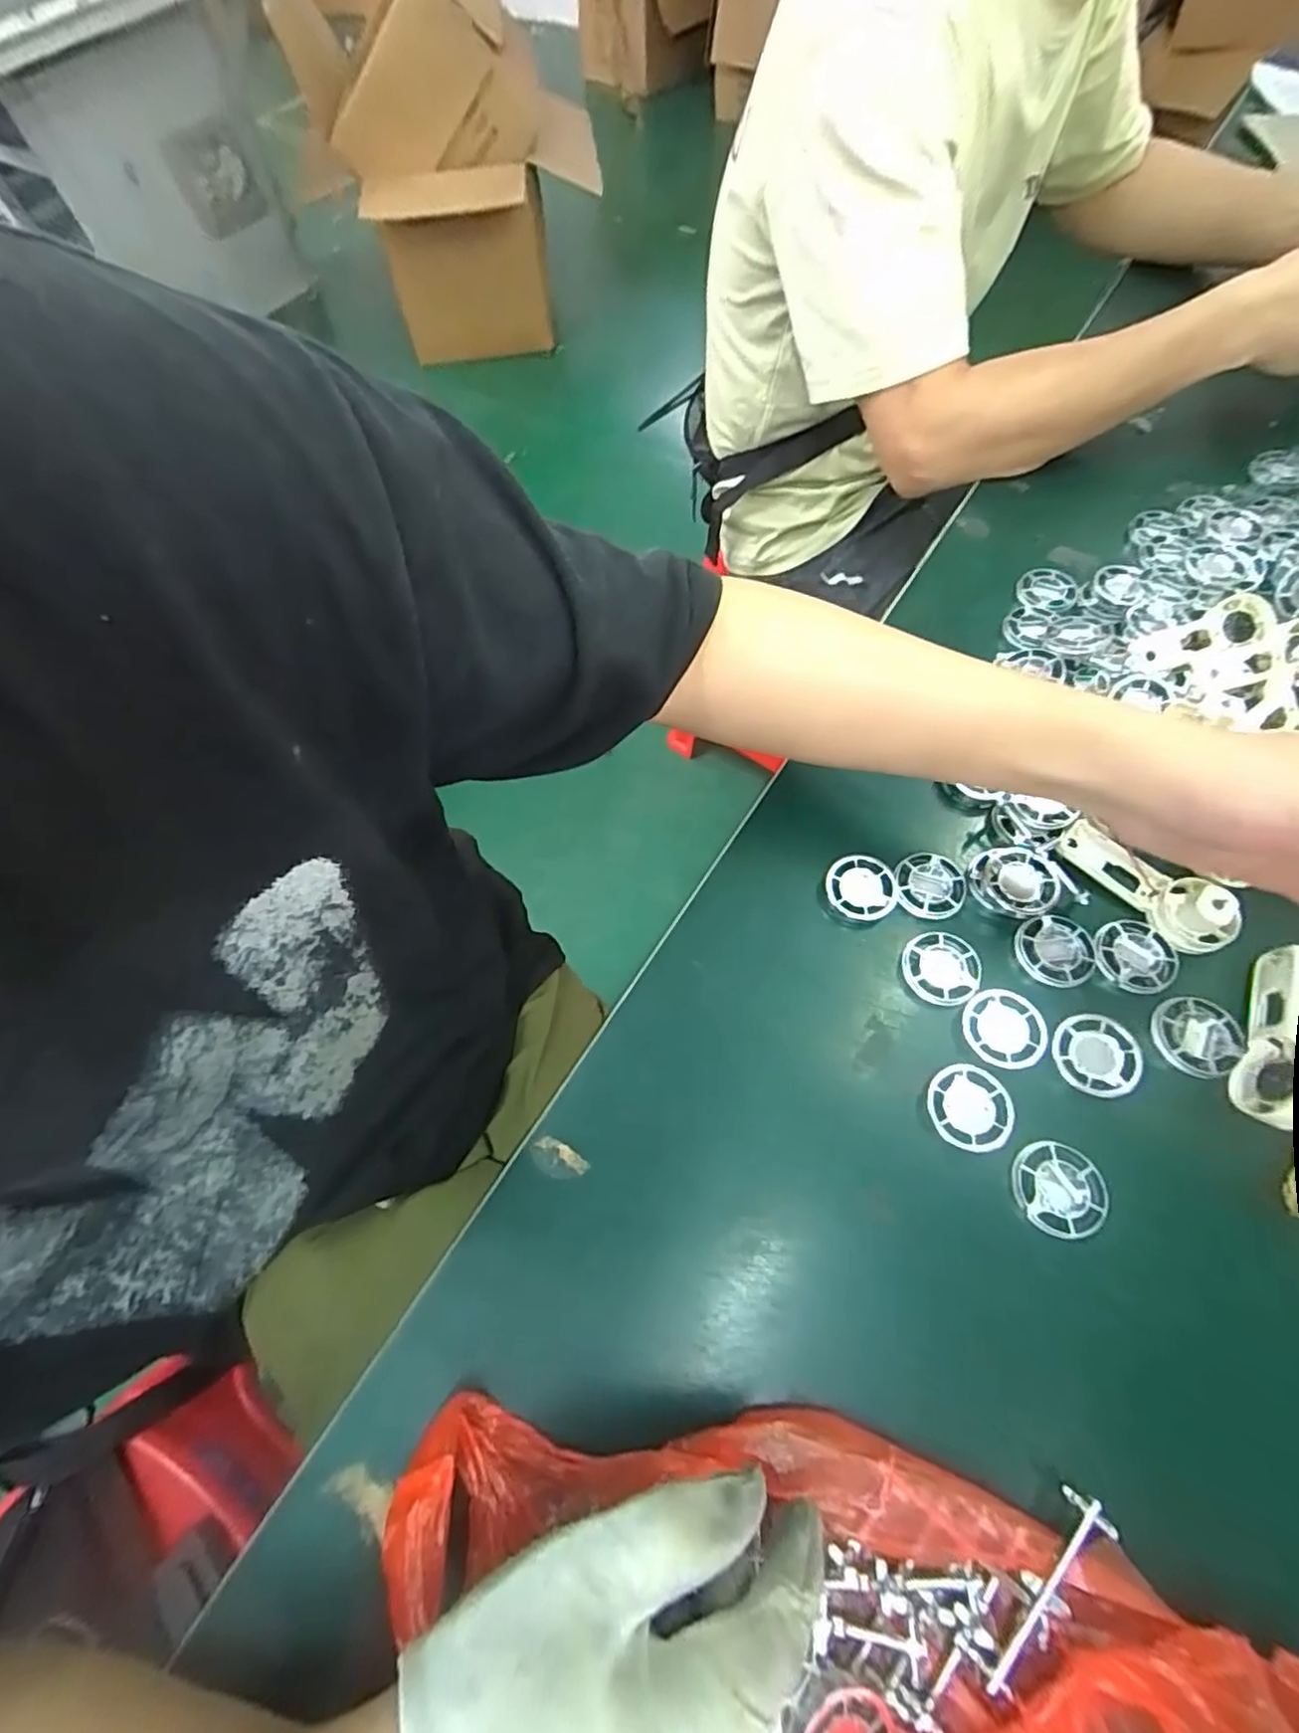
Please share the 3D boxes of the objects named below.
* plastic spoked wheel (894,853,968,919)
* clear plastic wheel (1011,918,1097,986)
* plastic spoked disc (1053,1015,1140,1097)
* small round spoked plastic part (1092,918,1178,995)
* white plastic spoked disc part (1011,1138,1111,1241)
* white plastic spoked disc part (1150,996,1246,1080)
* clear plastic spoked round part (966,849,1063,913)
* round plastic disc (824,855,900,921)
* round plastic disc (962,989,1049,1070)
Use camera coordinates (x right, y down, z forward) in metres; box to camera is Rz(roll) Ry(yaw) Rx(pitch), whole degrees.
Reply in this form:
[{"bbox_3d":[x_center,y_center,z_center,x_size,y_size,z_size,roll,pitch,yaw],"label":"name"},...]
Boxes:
[{"bbox_3d":[0.159,0.011,0.367,0.038,0.005,0.038,-1,66,3],"label":"plastic spoked wheel"},{"bbox_3d":[0.217,0.044,0.344,0.038,0.004,0.038,-1,65,2],"label":"clear plastic wheel"},{"bbox_3d":[0.219,0.092,0.317,0.038,0.004,0.037,-1,65,2],"label":"plastic spoked disc"},{"bbox_3d":[0.256,0.047,0.343,0.038,0.006,0.039,-1,65,2],"label":"small round spoked plastic part"},{"bbox_3d":[0.189,0.148,0.298,0.038,0.007,0.039,-1,65,2],"label":"white plastic spoked disc part"},{"bbox_3d":[0.272,0.084,0.324,0.037,0.009,0.036,-1,65,2],"label":"white plastic spoked disc part"},{"bbox_3d":[0.202,0.007,0.360,0.042,0.011,0.036,38,72,18],"label":"clear plastic spoked round part"},{"bbox_3d":[0.122,0.013,0.369,0.039,0.008,0.037,-1,65,2],"label":"round plastic disc"},{"bbox_3d":[0.180,0.082,0.329,0.036,0.005,0.039,-1,65,2],"label":"round plastic disc"}]

